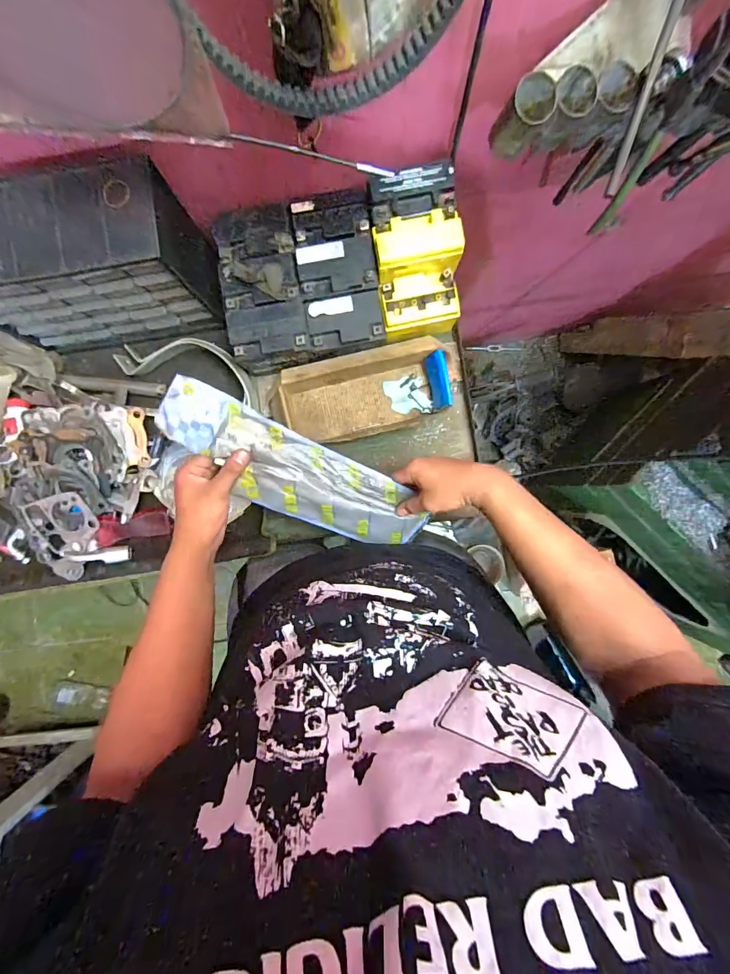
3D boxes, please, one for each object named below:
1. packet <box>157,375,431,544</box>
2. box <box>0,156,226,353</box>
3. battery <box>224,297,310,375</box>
[{"bbox_3d":[-0.082,-0.013,0.516,0.349,0.042,0.101,29,90,-18],"label":"packet"},{"bbox_3d":[-0.379,-0.300,0.549,0.297,0.195,0.118,-9,90,1],"label":"box"},{"bbox_3d":[-0.139,-0.223,0.620,0.114,0.099,0.077,-11,90,1],"label":"battery"}]

